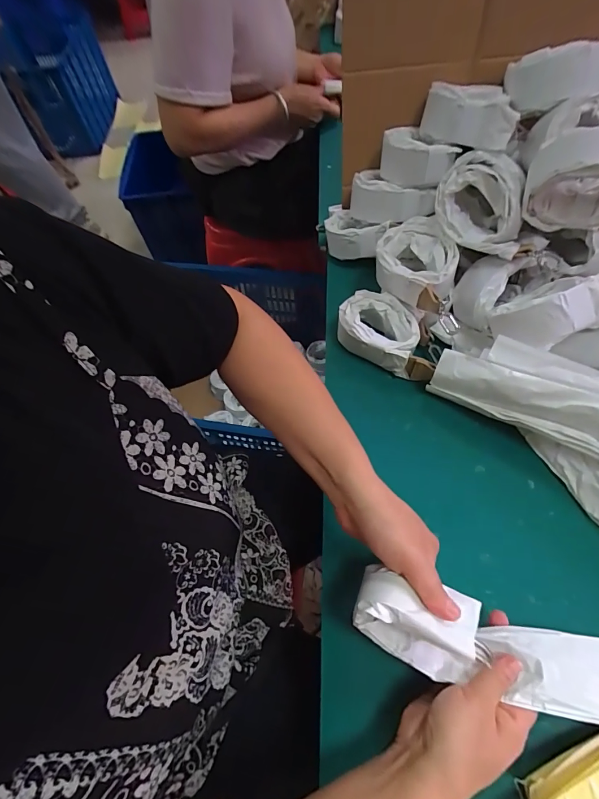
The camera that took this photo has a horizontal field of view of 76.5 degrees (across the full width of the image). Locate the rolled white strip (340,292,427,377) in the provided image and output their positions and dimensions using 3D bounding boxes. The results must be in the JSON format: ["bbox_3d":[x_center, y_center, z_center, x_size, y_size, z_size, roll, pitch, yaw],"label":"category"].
[{"bbox_3d":[0.103,-0.084,0.491,0.106,0.061,0.077,25,66,16],"label":"rolled white strip"}]

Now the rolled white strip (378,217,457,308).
[{"bbox_3d":[0.147,-0.169,0.477,0.088,0.054,0.103,-40,66,-16],"label":"rolled white strip"}]

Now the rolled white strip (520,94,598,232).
[{"bbox_3d":[0.302,-0.254,0.415,0.100,0.084,0.127,12,63,11],"label":"rolled white strip"}]

